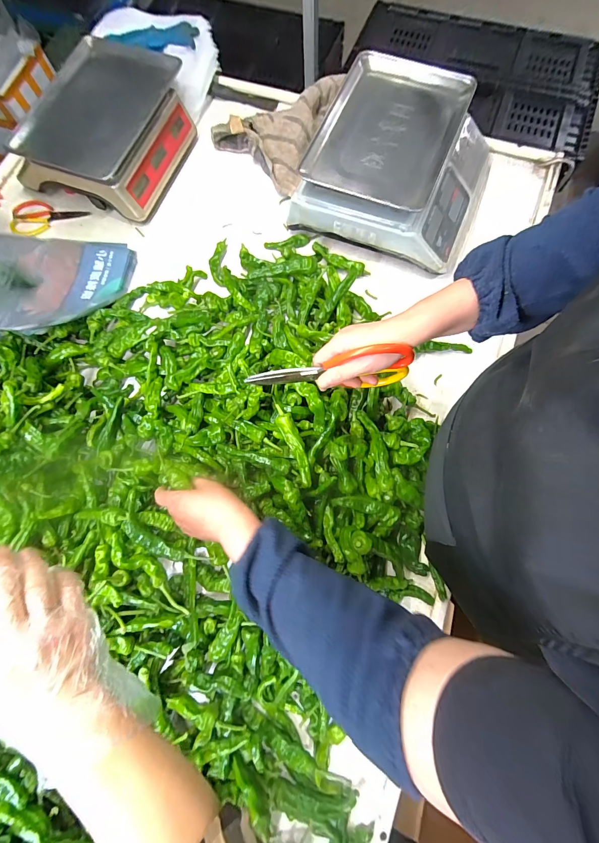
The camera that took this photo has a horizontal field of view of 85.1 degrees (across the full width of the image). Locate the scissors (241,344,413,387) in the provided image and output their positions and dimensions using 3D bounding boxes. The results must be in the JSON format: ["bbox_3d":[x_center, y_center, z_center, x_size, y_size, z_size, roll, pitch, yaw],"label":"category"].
[{"bbox_3d":[0.036,-0.060,0.422,0.206,0.106,0.010,-5,76,13],"label":"scissors"}]

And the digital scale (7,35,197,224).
[{"bbox_3d":[-0.416,-0.650,0.728,0.283,0.136,0.360,19,77,6],"label":"digital scale"}]

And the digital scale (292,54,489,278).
[{"bbox_3d":[0.206,-0.514,0.656,0.339,0.121,0.364,24,78,7],"label":"digital scale"}]

